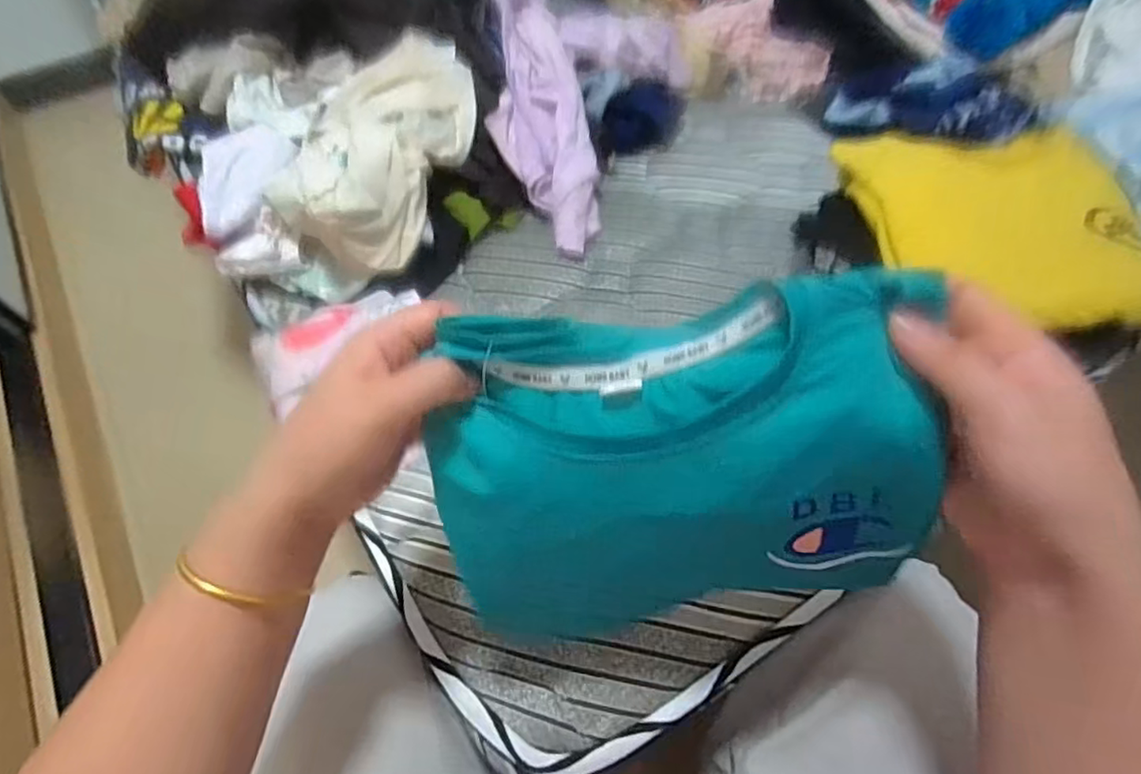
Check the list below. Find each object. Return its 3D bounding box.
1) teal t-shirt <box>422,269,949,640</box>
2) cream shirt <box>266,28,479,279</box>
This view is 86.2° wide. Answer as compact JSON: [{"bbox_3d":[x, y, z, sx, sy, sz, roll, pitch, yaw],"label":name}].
[{"bbox_3d":[0.050,0.032,0.310,0.237,0.140,0.131,-8,60,-3],"label":"teal t-shirt"},{"bbox_3d":[-0.191,-0.241,0.624,0.150,0.084,0.276,14,61,10],"label":"cream shirt"}]

